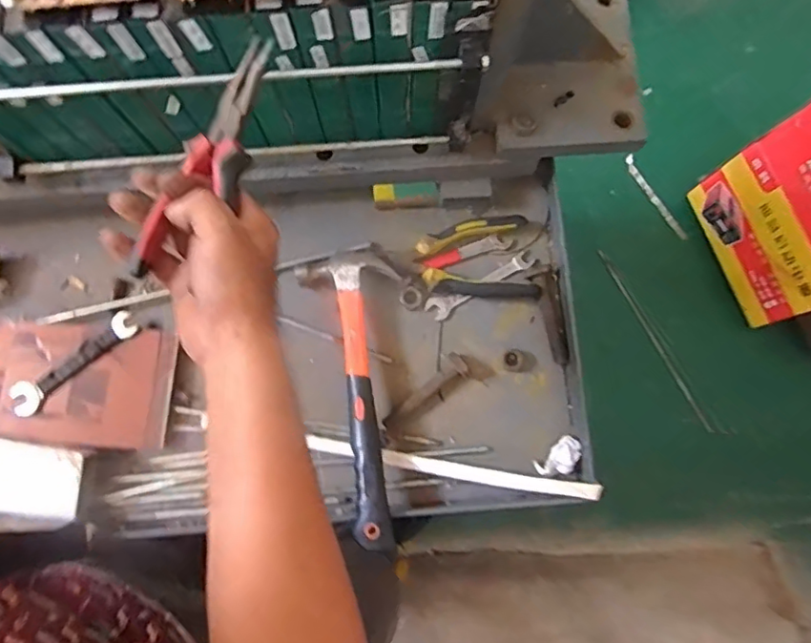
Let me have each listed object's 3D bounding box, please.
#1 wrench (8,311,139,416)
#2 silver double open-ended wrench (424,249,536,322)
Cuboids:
[{"bbox_3d":[-0.378,0.045,0.662,0.155,0.017,0.035,-42,82,-6],"label":"wrench"},{"bbox_3d":[0.091,-0.046,0.708,0.146,0.011,0.028,-31,81,-5],"label":"silver double open-ended wrench"}]

